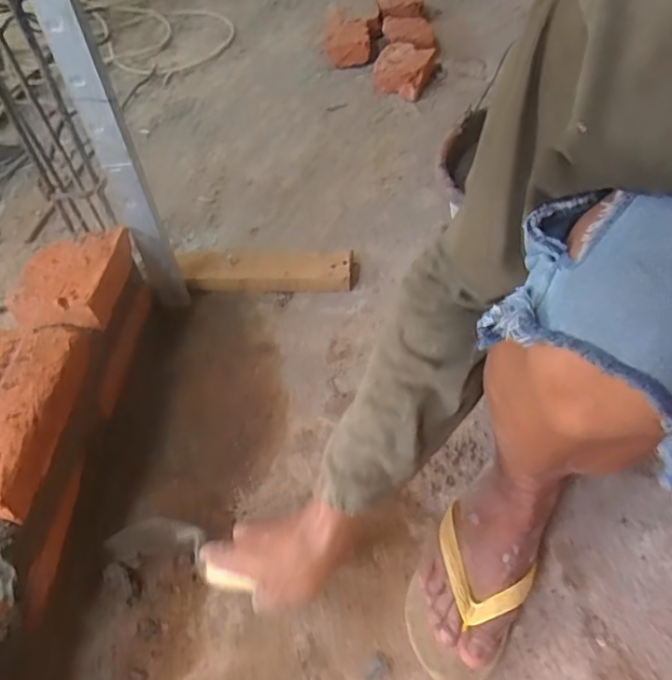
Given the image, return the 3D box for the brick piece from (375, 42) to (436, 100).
[{"bbox_3d":[0.138,-0.552,1.170,0.109,0.056,0.118,19,56,14],"label":"brick piece"}]

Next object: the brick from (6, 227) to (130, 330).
[{"bbox_3d":[-0.314,-0.071,0.674,0.107,0.043,0.152,1,53,4],"label":"brick"}]

